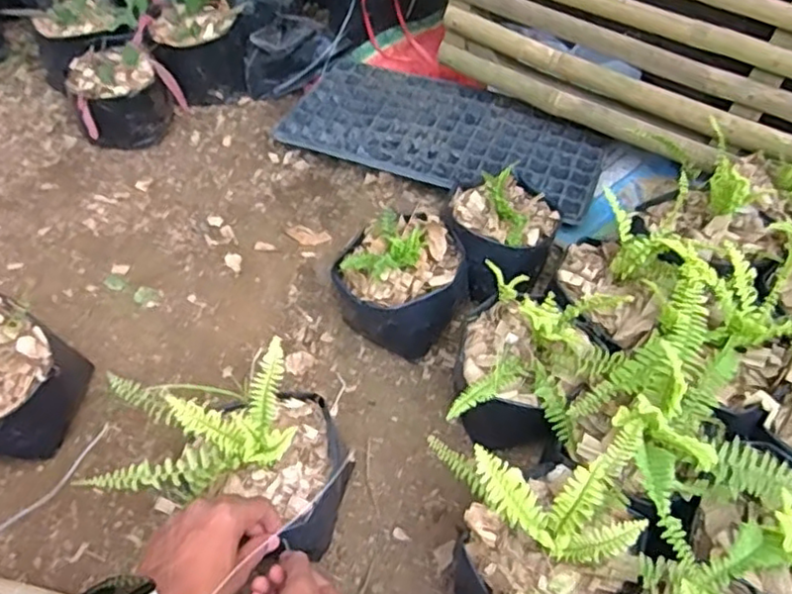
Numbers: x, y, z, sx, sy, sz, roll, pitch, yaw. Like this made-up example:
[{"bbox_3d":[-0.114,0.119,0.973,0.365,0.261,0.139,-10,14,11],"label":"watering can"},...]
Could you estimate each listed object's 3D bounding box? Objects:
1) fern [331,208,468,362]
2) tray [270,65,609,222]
[{"bbox_3d":[0.008,-0.013,0.862,0.154,0.140,0.149,3,50,-3],"label":"fern"},{"bbox_3d":[0.082,-0.274,1.140,0.534,0.053,0.282,20,52,13],"label":"tray"}]

